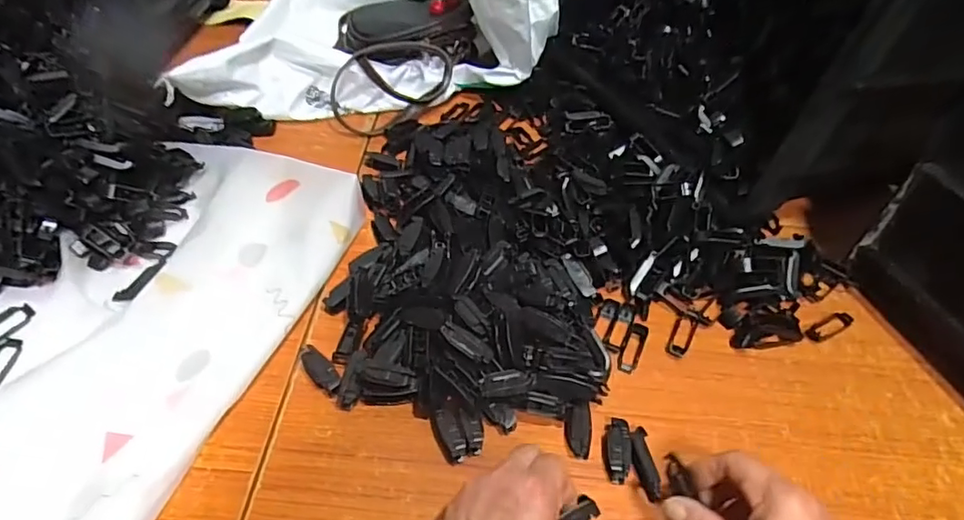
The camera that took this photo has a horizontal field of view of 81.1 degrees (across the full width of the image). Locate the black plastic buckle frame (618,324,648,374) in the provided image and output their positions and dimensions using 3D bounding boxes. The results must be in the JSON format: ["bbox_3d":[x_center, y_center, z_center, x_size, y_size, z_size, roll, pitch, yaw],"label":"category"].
[{"bbox_3d":[0.141,0.082,0.526,0.017,0.006,0.056,22,50,14],"label":"black plastic buckle frame"}]

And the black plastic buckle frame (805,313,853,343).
[{"bbox_3d":[0.344,0.066,0.556,0.053,0.007,0.018,-20,53,-22],"label":"black plastic buckle frame"}]

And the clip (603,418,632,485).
[{"bbox_3d":[0.109,0.151,0.452,0.020,0.011,0.051,7,48,1],"label":"clip"}]

